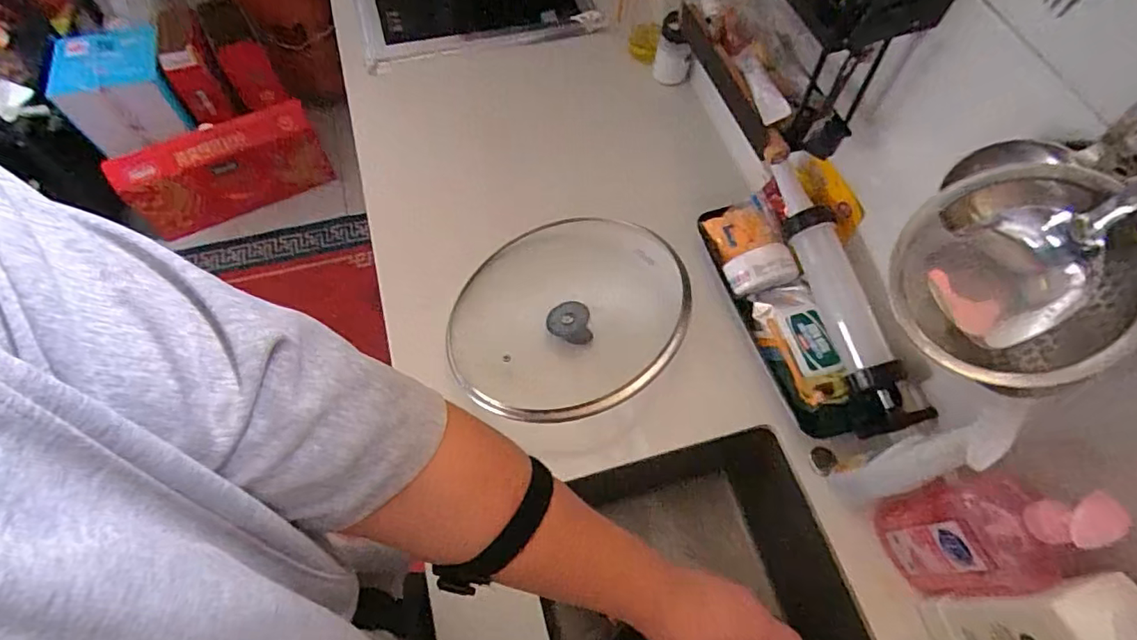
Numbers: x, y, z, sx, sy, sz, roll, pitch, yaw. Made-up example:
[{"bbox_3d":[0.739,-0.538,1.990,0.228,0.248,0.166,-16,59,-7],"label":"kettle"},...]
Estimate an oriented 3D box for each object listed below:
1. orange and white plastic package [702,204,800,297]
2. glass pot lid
[{"bbox_3d":[0.246,-0.102,0.766,0.085,0.069,0.129,-19,65,-11],"label":"orange and white plastic package"},{"bbox_3d":[-0.005,-0.007,0.744,0.309,0.067,0.309,-8,56,13],"label":"glass pot lid"}]

